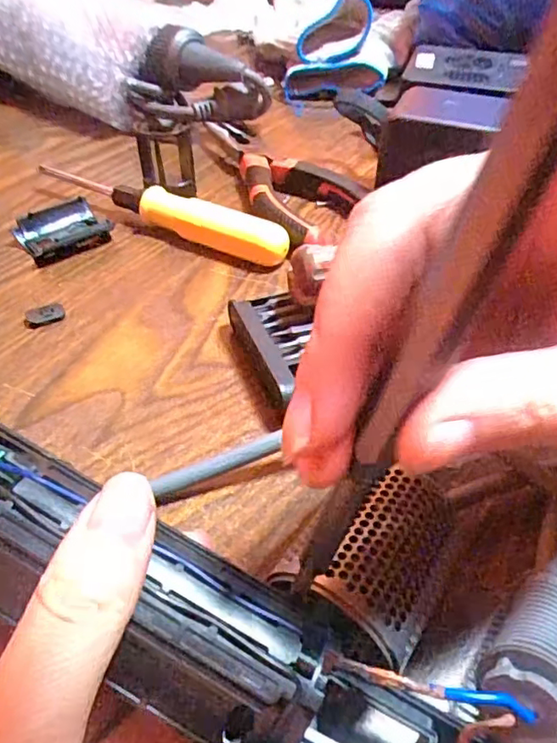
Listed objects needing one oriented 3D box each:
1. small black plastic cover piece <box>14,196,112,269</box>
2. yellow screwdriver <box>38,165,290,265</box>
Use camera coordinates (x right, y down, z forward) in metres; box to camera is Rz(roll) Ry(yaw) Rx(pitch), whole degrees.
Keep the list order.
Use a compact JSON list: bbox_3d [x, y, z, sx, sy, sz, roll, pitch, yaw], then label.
[{"bbox_3d":[-0.111,-0.073,0.305,0.041,0.011,0.033,-32,53,-29],"label":"small black plastic cover piece"},{"bbox_3d":[-0.064,-0.087,0.315,0.154,0.021,0.021,25,49,23],"label":"yellow screwdriver"}]

